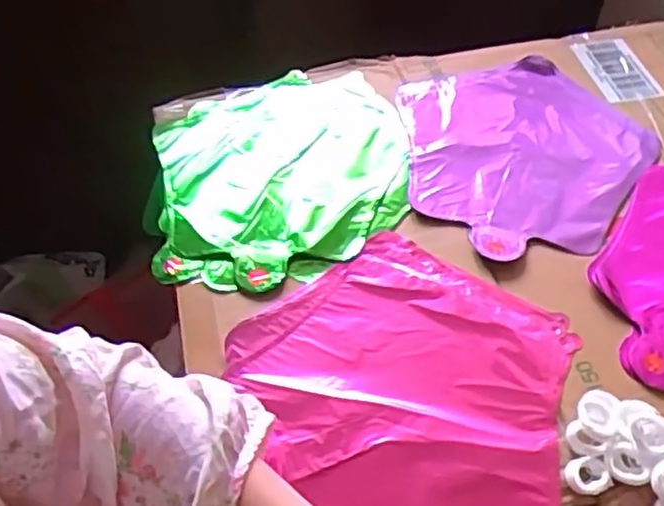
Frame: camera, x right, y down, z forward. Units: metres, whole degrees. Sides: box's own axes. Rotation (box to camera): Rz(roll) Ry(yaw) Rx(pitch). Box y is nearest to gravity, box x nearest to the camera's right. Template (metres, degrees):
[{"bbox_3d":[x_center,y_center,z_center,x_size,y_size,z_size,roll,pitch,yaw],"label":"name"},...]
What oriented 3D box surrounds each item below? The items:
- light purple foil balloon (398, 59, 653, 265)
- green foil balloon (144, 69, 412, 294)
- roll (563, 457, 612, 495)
[{"bbox_3d":[0.178,-0.097,0.632,0.221,0.006,0.236,-1,53,1],"label":"light purple foil balloon"},{"bbox_3d":[-0.049,-0.078,0.627,0.225,0.031,0.256,-1,53,0],"label":"green foil balloon"},{"bbox_3d":[0.165,0.143,0.447,0.026,0.007,0.023,-14,54,-9],"label":"roll"}]

